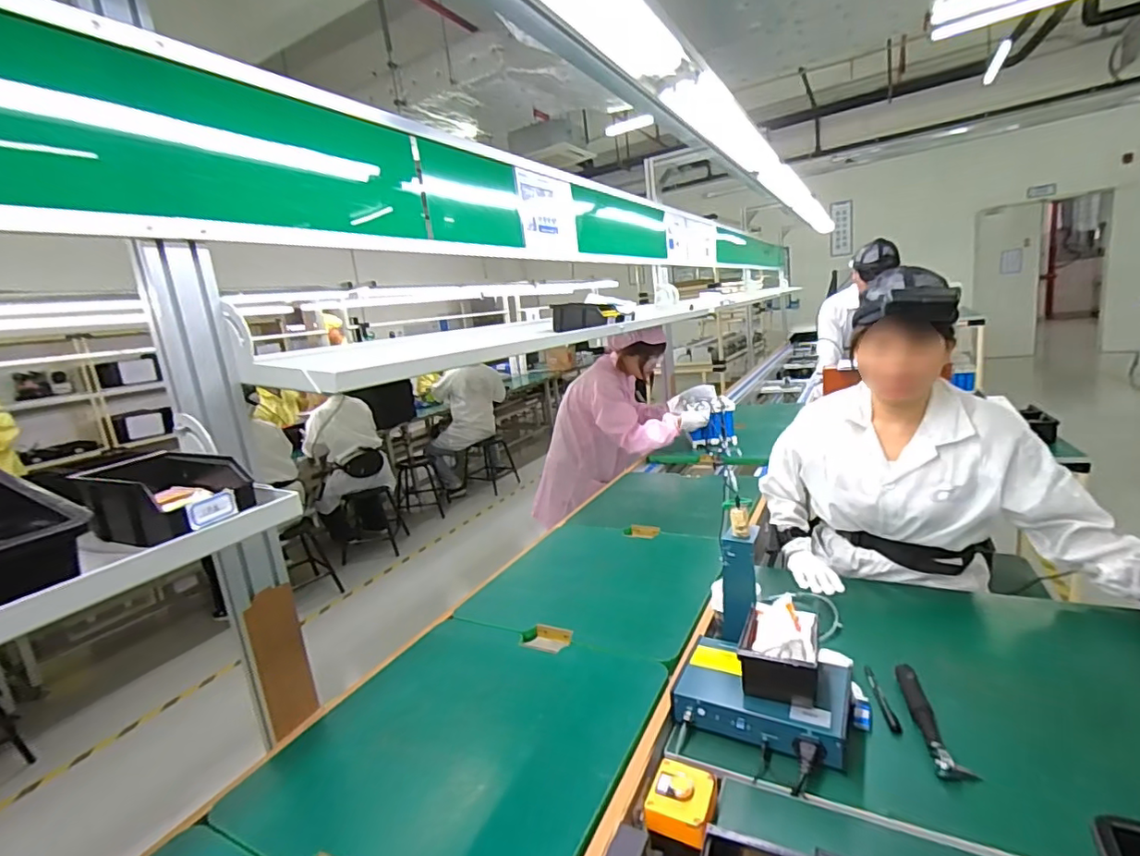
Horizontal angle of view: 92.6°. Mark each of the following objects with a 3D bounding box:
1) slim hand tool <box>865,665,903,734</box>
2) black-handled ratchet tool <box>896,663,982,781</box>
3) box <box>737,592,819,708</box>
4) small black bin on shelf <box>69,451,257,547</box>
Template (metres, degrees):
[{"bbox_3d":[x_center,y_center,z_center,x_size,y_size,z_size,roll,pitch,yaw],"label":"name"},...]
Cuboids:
[{"bbox_3d":[0.471,0.408,0.826,0.015,0.009,0.133,-5,12,11],"label":"slim hand tool"},{"bbox_3d":[0.506,0.406,0.778,0.045,0.024,0.205,-5,12,11],"label":"black-handled ratchet tool"},{"bbox_3d":[0.316,0.327,0.818,0.102,0.079,0.151,-1,14,26],"label":"box"},{"bbox_3d":[-0.462,0.074,0.629,0.174,0.063,0.127,0,14,31],"label":"small black bin on shelf"}]

